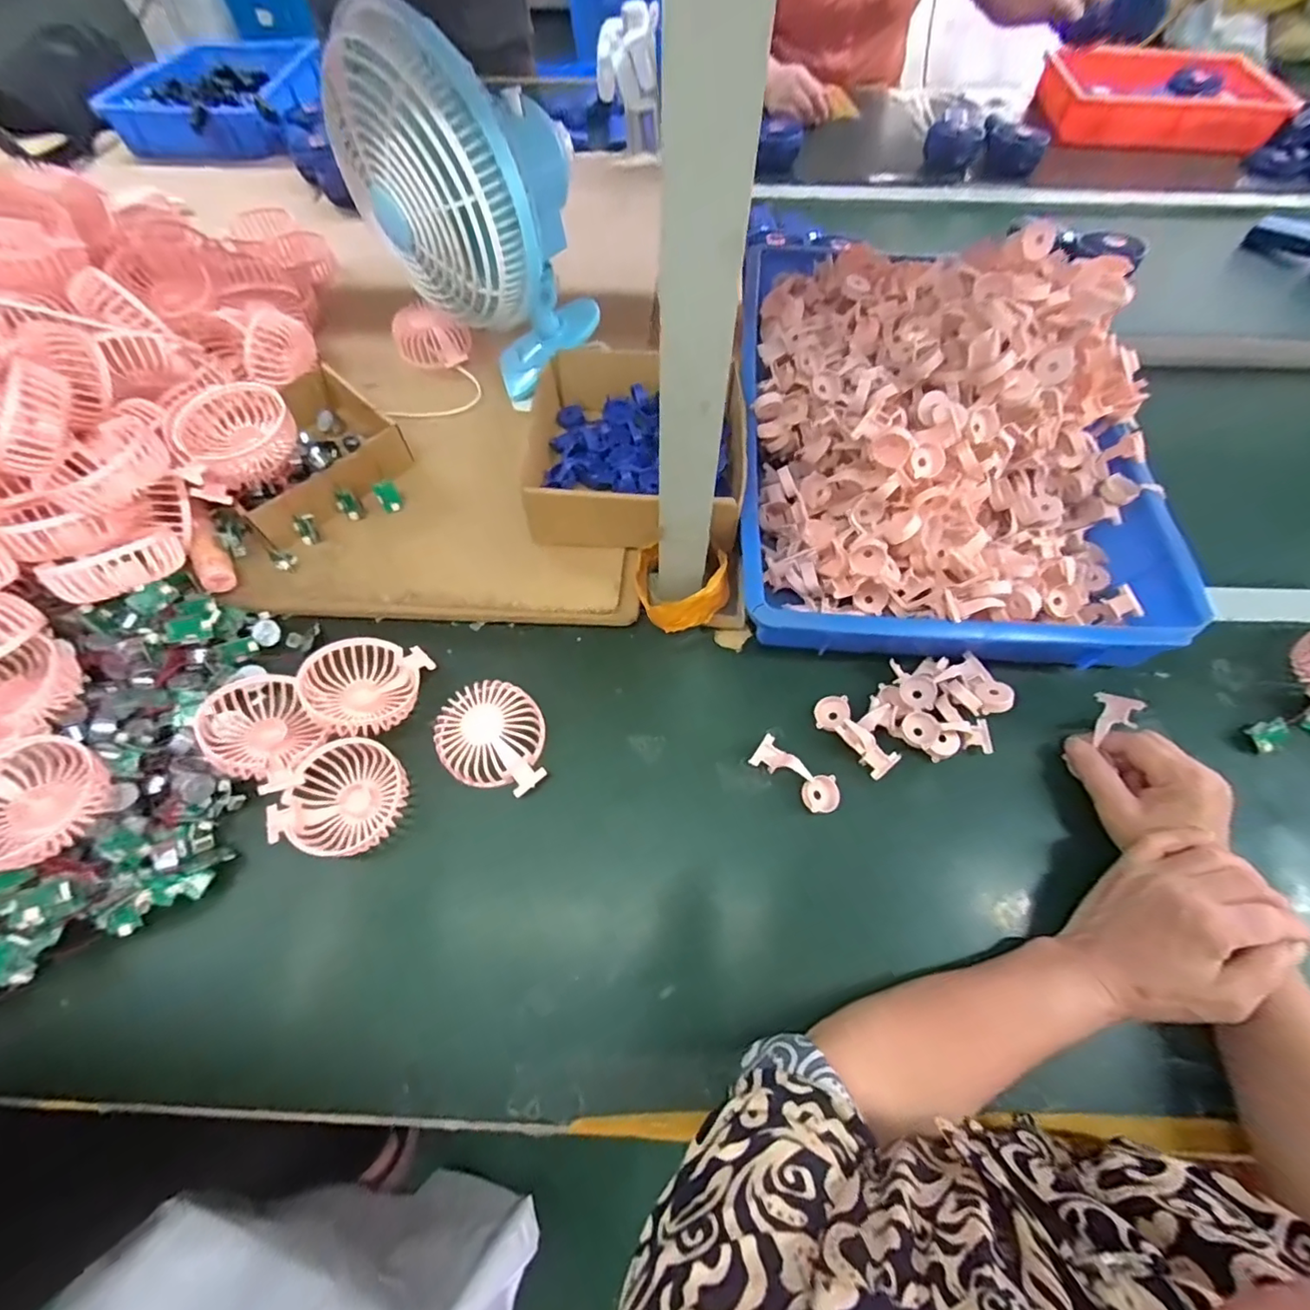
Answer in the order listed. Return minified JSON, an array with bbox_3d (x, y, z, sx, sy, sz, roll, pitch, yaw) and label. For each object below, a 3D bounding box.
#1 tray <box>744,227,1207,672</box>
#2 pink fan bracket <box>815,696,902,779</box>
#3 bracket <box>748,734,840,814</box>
[{"bbox_3d":[0.278,-0.244,0.531,0.371,0.178,0.491,6,64,2],"label":"tray"},{"bbox_3d":[0.168,0.065,0.464,0.031,0.019,0.077,-32,68,-15],"label":"pink fan bracket"},{"bbox_3d":[0.117,0.097,0.453,0.075,0.026,0.033,38,69,16],"label":"bracket"}]

